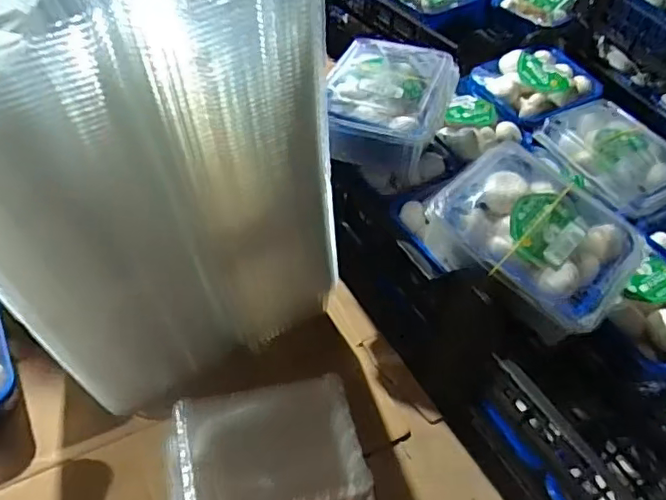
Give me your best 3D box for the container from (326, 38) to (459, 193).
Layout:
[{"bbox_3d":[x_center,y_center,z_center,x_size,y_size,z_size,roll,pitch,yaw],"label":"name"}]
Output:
[{"bbox_3d":[0.055,-0.147,0.625,0.123,0.089,0.159,18,50,9],"label":"container"}]

